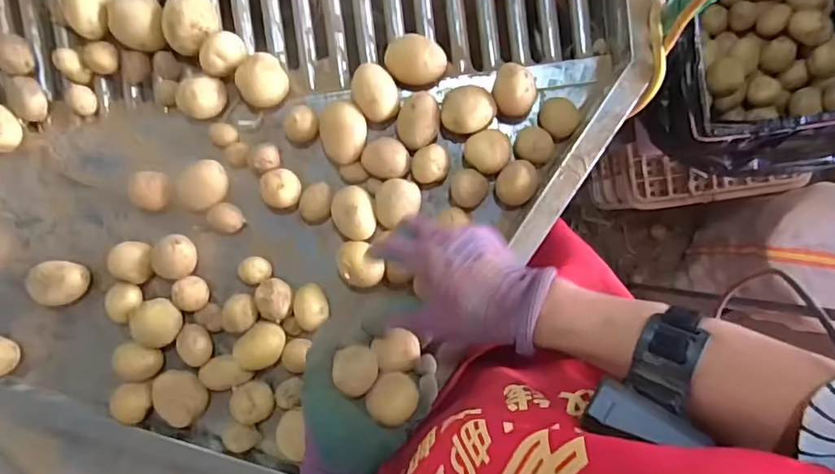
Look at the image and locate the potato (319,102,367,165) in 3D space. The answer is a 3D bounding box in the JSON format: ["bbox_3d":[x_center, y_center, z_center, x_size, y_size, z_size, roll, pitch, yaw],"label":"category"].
[{"bbox_3d":[-0.072,-0.100,0.528,0.046,0.041,0.054,-2,93,3],"label":"potato"}]

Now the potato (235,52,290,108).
[{"bbox_3d":[-0.151,-0.154,0.528,0.047,0.038,0.047,0,93,3],"label":"potato"}]

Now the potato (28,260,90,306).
[{"bbox_3d":[-0.374,0.047,0.558,0.060,0.031,0.045,-2,93,3],"label":"potato"}]

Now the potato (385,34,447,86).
[{"bbox_3d":[-0.002,-0.167,0.520,0.057,0.049,0.042,16,93,2],"label":"potato"}]

